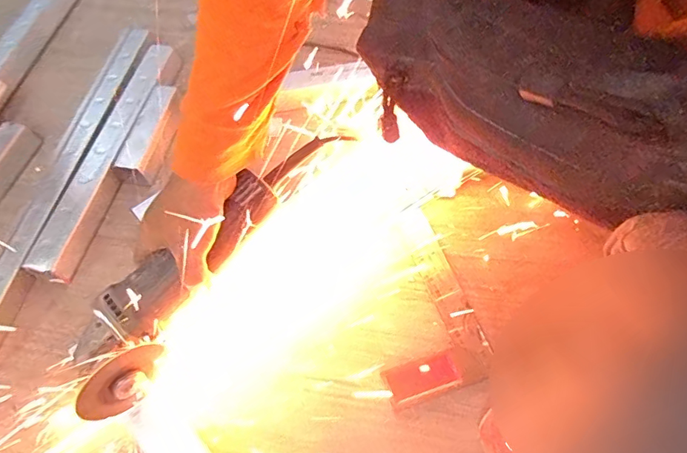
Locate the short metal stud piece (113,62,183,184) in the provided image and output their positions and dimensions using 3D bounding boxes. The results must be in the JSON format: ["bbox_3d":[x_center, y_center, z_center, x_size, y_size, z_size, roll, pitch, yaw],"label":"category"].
[{"bbox_3d":[-0.264,-0.128,0.647,0.046,0.034,0.158,9,62,7],"label":"short metal stud piece"}]

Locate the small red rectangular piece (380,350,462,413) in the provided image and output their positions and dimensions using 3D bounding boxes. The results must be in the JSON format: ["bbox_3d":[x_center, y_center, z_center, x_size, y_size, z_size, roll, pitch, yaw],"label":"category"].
[{"bbox_3d":[0.082,0.159,0.486,0.075,0.008,0.040,-19,62,-8],"label":"small red rectangular piece"}]

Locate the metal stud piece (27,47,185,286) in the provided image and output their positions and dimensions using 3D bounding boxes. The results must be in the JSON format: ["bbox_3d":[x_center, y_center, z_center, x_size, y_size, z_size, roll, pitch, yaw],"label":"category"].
[{"bbox_3d":[-0.307,-0.108,0.637,0.055,0.037,0.384,10,62,8],"label":"metal stud piece"}]

